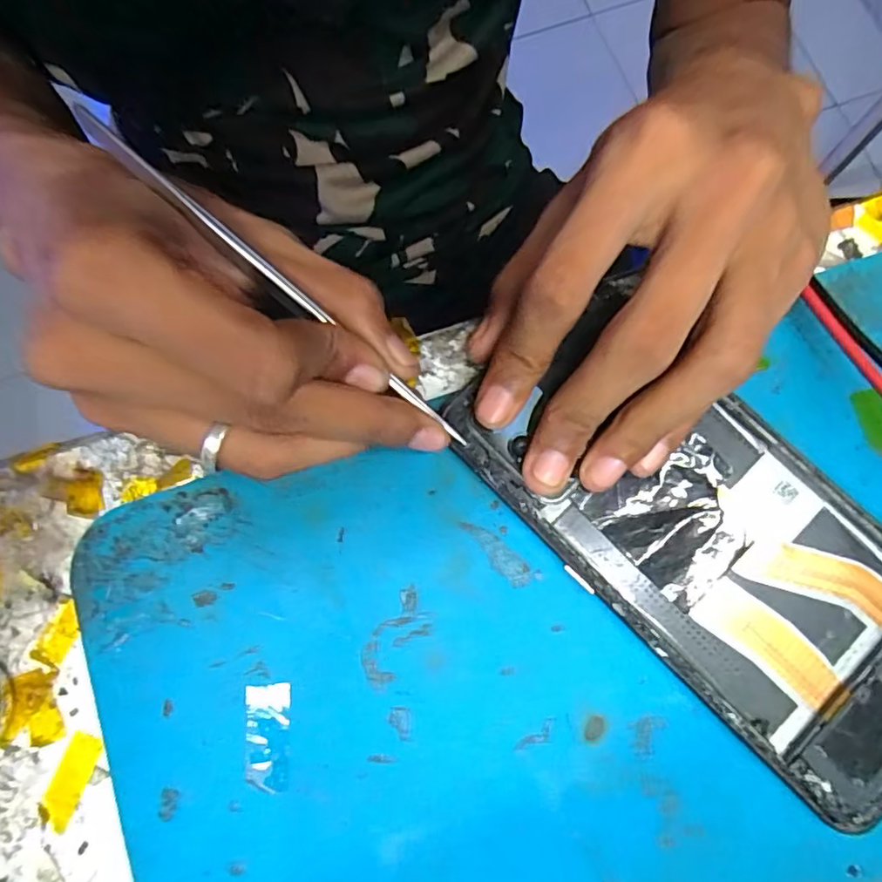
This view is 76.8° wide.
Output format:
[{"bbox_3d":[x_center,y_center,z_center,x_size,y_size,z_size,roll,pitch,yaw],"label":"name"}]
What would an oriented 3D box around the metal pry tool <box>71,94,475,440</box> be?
[{"bbox_3d":[-0.041,-0.040,0.149,0.127,0.004,0.004,41,81,-13],"label":"metal pry tool"}]

